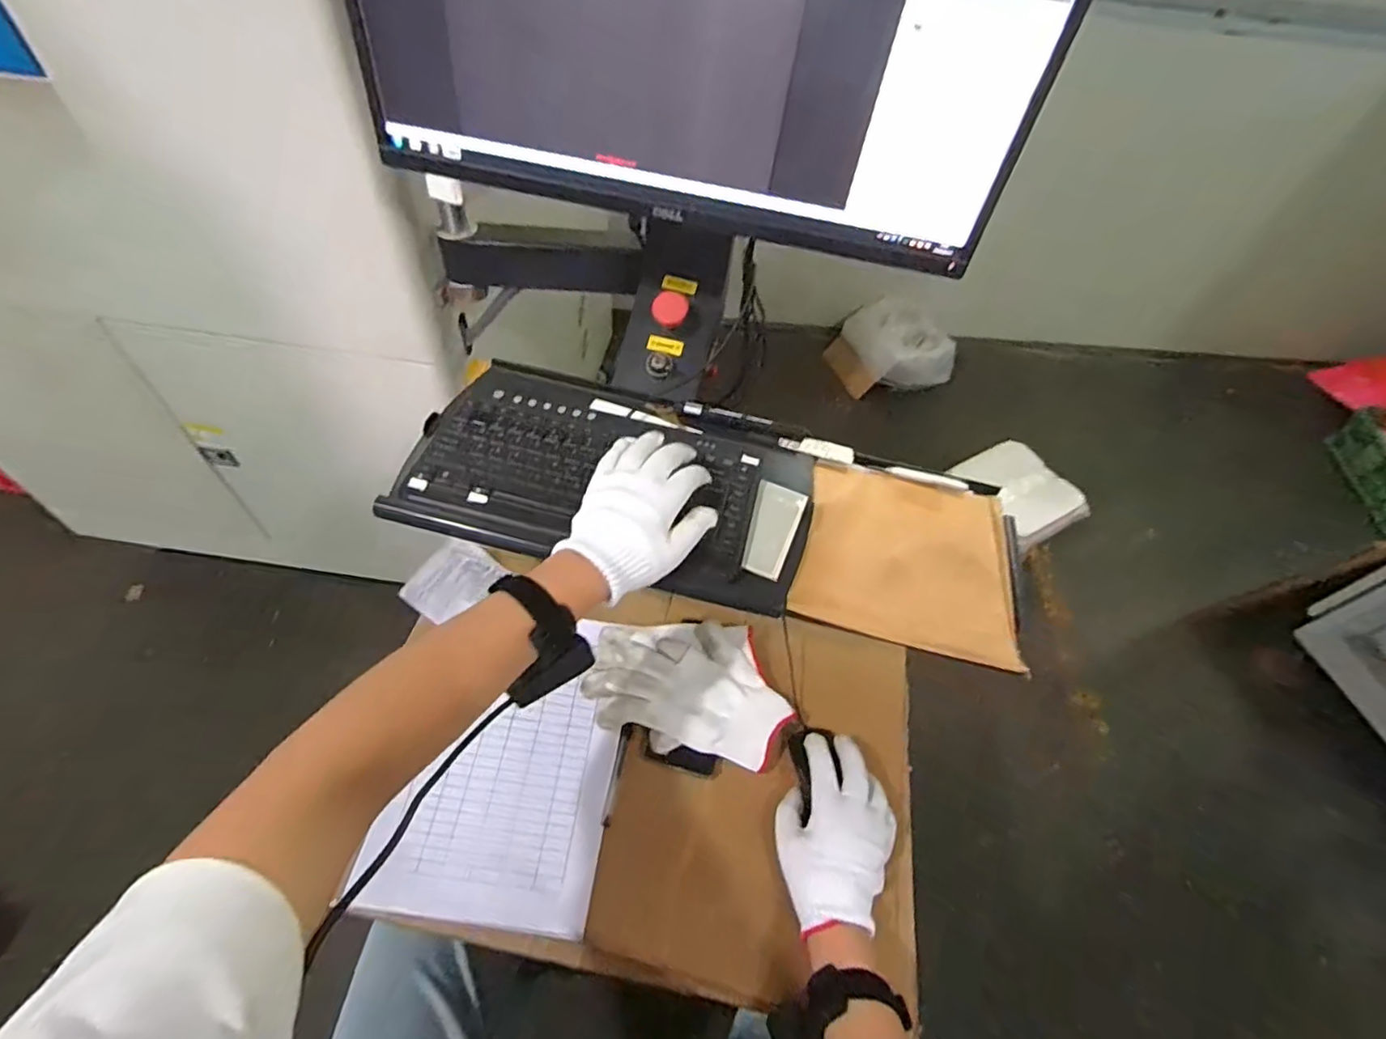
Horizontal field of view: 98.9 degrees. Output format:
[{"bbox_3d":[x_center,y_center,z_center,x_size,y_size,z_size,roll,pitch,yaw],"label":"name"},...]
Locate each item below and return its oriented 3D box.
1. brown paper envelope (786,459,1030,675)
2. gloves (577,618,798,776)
[{"bbox_3d":[0.208,0.032,0.576,0.199,0.011,0.205,15,52,5],"label":"brown paper envelope"},{"bbox_3d":[-0.006,0.178,0.640,0.211,0.036,0.138,11,52,2],"label":"gloves"}]

